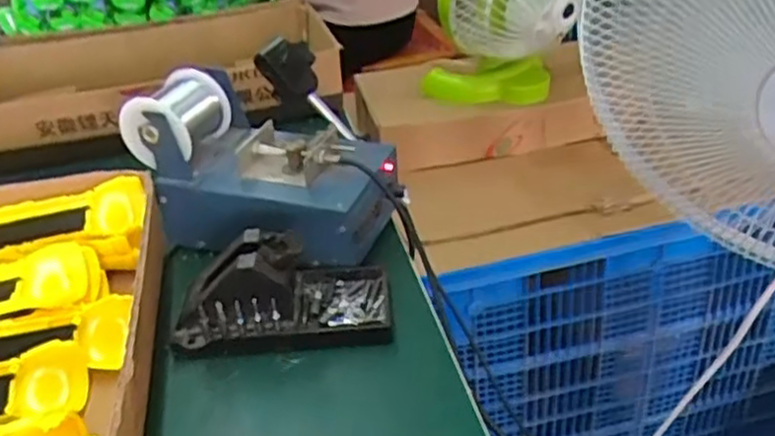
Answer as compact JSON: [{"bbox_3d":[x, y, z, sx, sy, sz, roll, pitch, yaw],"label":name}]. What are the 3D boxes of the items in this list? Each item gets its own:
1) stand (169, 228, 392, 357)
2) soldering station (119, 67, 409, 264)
[{"bbox_3d":[-0.078,0.046,0.547,0.156,0.068,0.081,-3,34,0],"label":"stand"},{"bbox_3d":[-0.101,-0.049,0.625,0.212,0.118,0.114,8,35,16],"label":"soldering station"}]

